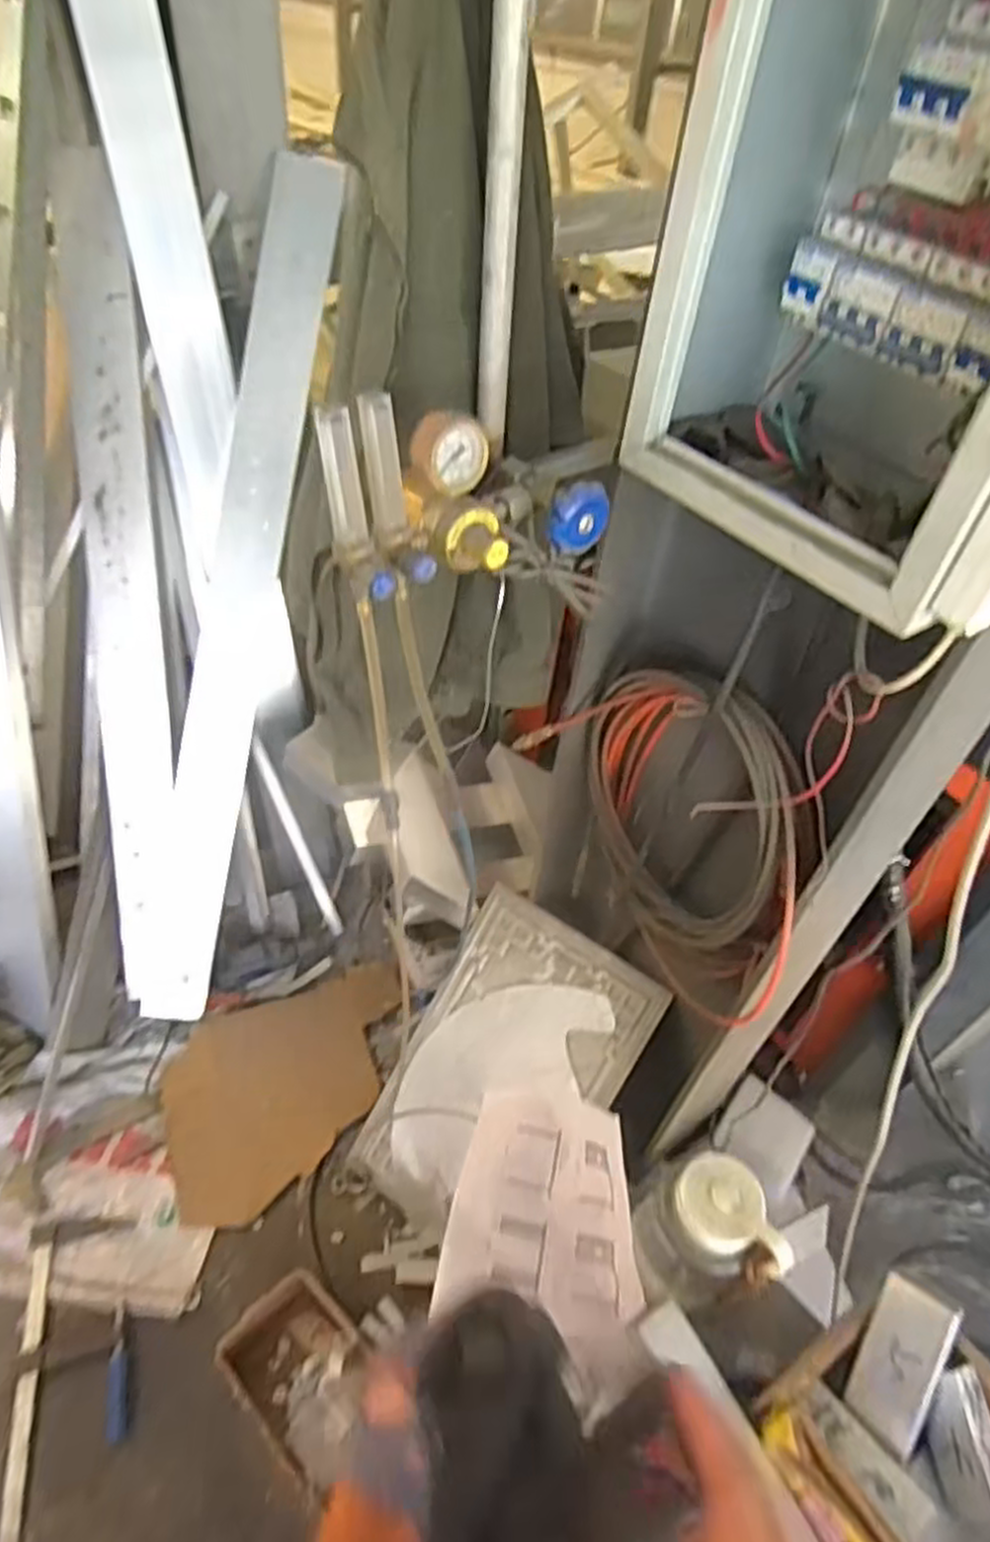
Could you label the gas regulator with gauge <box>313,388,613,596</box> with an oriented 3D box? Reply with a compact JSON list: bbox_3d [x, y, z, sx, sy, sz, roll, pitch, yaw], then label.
[{"bbox_3d":[-0.013,-0.223,0.622,0.234,0.118,0.085,-24,53,-26],"label":"gas regulator with gauge"}]

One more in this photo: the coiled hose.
[{"bbox_3d":[0.229,0.079,1.042,0.113,0.454,0.446,-26,54,-28],"label":"coiled hose"}]

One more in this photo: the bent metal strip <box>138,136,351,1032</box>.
[{"bbox_3d":[-0.487,-0.297,1.498,0.139,1.577,0.073,12,8,4],"label":"bent metal strip"}]

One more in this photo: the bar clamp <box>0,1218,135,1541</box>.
[{"bbox_3d":[-0.643,0.924,1.210,0.164,0.029,0.446,-7,48,-13],"label":"bar clamp"}]

